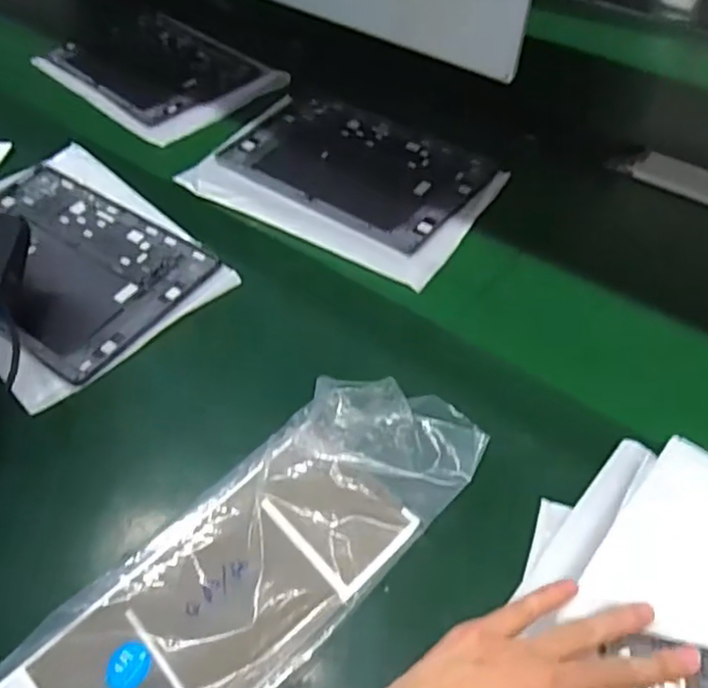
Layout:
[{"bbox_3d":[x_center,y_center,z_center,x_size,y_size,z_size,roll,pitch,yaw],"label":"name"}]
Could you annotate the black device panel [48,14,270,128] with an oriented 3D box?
[{"bbox_3d":[-0.253,-0.355,0.844,0.260,0.008,0.169,37,61,26],"label":"black device panel"}]

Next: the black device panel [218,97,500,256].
[{"bbox_3d":[0.003,-0.190,0.703,0.255,0.007,0.172,30,58,22],"label":"black device panel"}]

